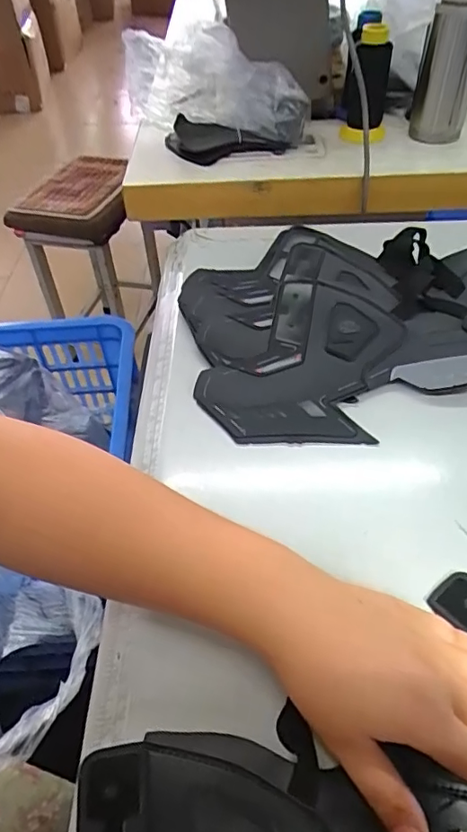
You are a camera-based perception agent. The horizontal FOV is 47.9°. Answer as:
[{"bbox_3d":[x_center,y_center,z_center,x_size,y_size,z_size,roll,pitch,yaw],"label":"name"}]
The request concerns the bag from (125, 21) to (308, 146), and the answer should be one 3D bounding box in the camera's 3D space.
[{"bbox_3d":[-0.043,-0.440,0.705,0.299,0.113,0.077,35,58,29],"label":"bag"}]

